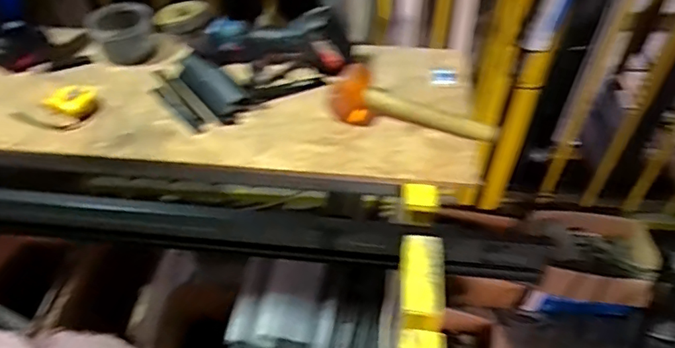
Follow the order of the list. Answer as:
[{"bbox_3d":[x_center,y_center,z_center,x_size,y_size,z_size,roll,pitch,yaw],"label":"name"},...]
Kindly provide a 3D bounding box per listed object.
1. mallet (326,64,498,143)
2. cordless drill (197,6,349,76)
[{"bbox_3d":[0.117,-0.114,0.900,0.259,0.068,0.091,15,47,14],"label":"mallet"},{"bbox_3d":[-0.120,-0.255,1.001,0.288,0.109,0.102,15,47,14],"label":"cordless drill"}]

